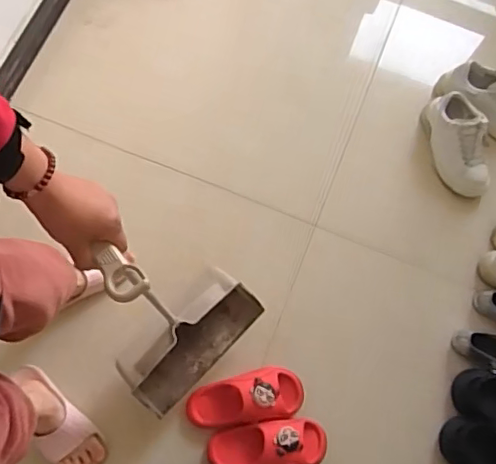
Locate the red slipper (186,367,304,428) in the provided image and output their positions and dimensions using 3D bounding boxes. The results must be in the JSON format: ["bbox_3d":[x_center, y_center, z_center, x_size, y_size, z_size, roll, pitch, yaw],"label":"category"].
[{"bbox_3d":[-0.006,0.346,1.173,0.243,0.087,0.100,-8,77,-3],"label":"red slipper"}]

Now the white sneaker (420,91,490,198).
[{"bbox_3d":[0.502,-0.216,1.349,0.108,0.130,0.261,-11,78,-11],"label":"white sneaker"}]

